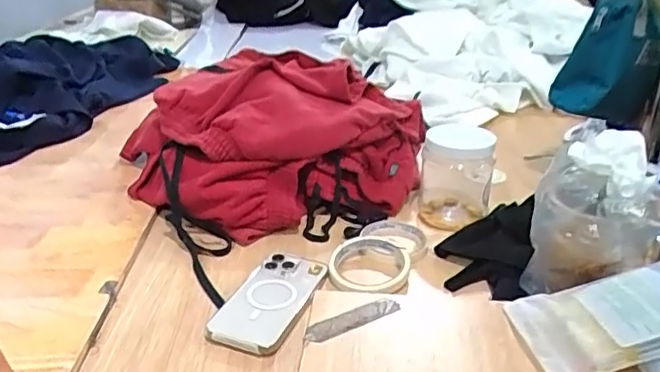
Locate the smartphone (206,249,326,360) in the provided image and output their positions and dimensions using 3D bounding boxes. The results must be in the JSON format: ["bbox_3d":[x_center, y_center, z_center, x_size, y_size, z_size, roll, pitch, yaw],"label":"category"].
[{"bbox_3d":[-0.065,0.120,0.630,0.084,0.014,0.156,9,27,16],"label":"smartphone"}]

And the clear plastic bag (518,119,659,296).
[{"bbox_3d":[0.255,0.034,0.564,0.116,0.167,0.079,16,30,29],"label":"clear plastic bag"}]

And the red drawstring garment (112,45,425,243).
[{"bbox_3d":[-0.104,-0.079,0.860,0.414,0.168,0.337,20,32,33],"label":"red drawstring garment"}]

